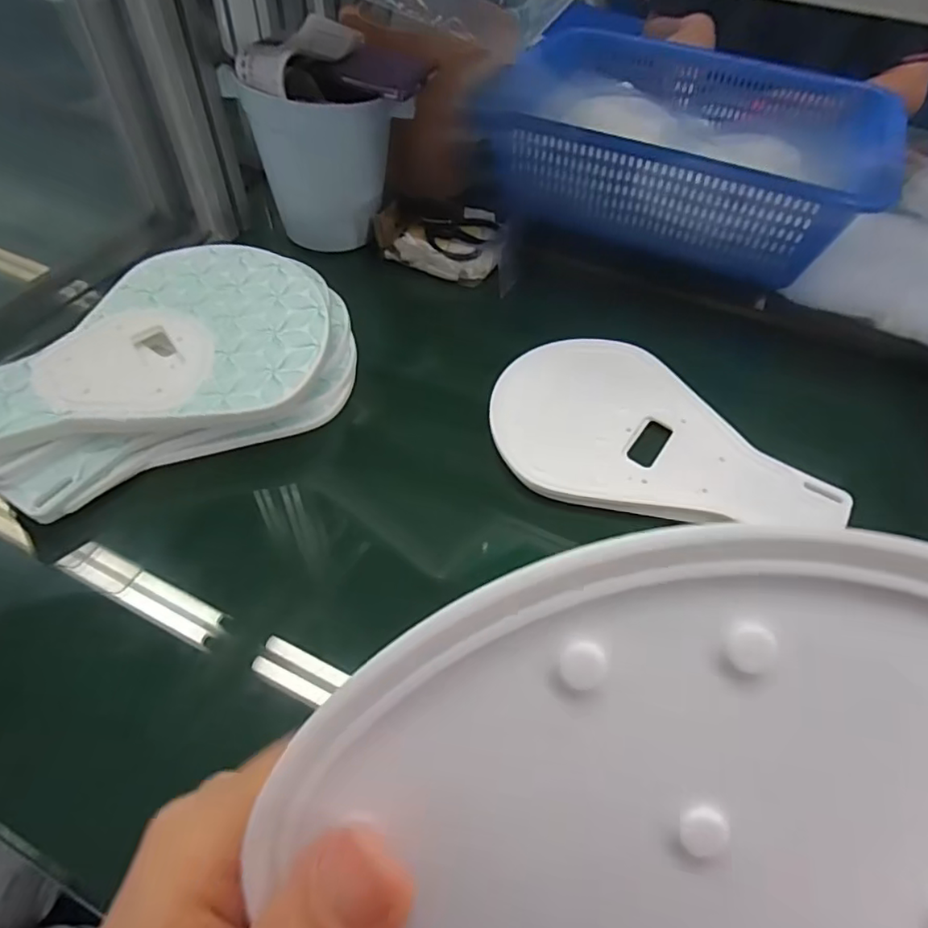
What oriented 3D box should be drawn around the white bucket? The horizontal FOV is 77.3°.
[{"bbox_3d":[-0.137,-0.289,0.559,0.122,0.137,0.112,-27,58,-23],"label":"white bucket"}]

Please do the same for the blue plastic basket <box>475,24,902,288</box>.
[{"bbox_3d":[0.235,-0.361,0.641,0.381,0.097,0.320,20,53,11],"label":"blue plastic basket"}]

